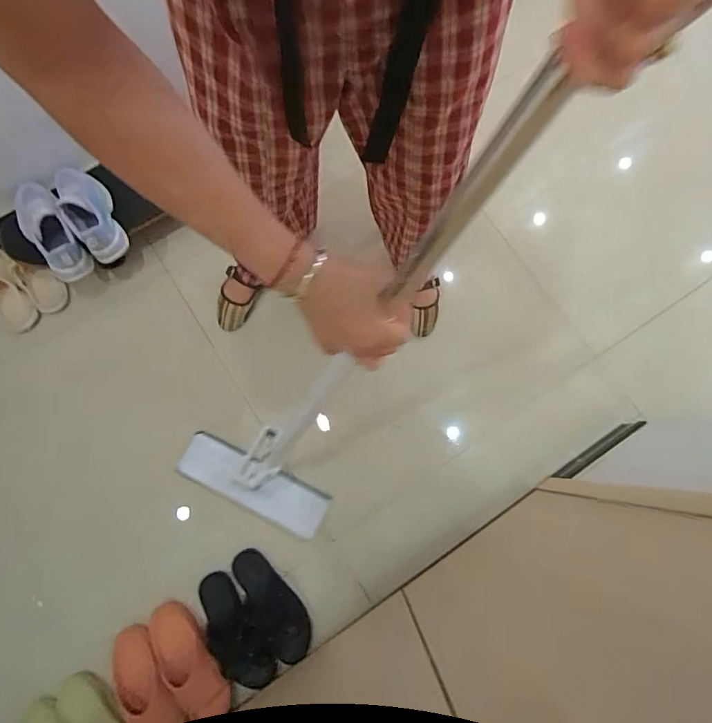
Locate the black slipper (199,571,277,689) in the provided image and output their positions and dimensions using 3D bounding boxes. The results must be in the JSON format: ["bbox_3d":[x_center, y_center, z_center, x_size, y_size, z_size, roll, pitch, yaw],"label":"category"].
[{"bbox_3d":[-0.261,0.569,0.952,0.098,0.055,0.242,-36,81,-9],"label":"black slipper"}]

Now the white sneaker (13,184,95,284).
[{"bbox_3d":[-0.684,-0.294,1.010,0.096,0.094,0.247,-36,81,-9],"label":"white sneaker"}]

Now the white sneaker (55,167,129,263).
[{"bbox_3d":[-0.611,-0.351,1.037,0.087,0.097,0.252,-31,80,-8],"label":"white sneaker"}]

